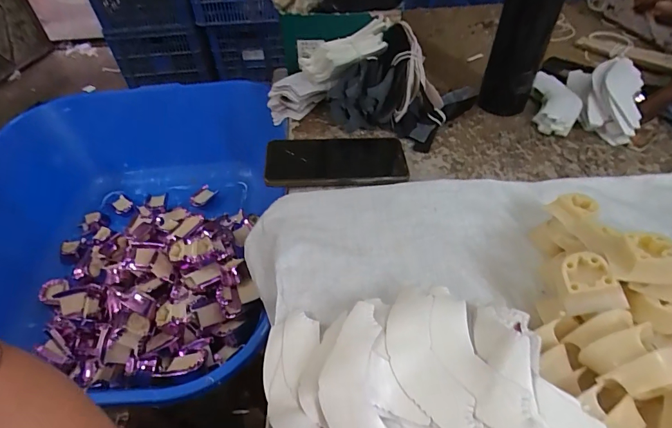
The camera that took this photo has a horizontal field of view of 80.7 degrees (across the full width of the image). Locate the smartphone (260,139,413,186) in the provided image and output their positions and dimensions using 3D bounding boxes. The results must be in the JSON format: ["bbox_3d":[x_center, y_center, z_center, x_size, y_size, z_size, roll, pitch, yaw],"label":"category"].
[{"bbox_3d":[-0.001,-0.064,0.469,0.162,0.014,0.089,-1,46,-1],"label":"smartphone"}]

